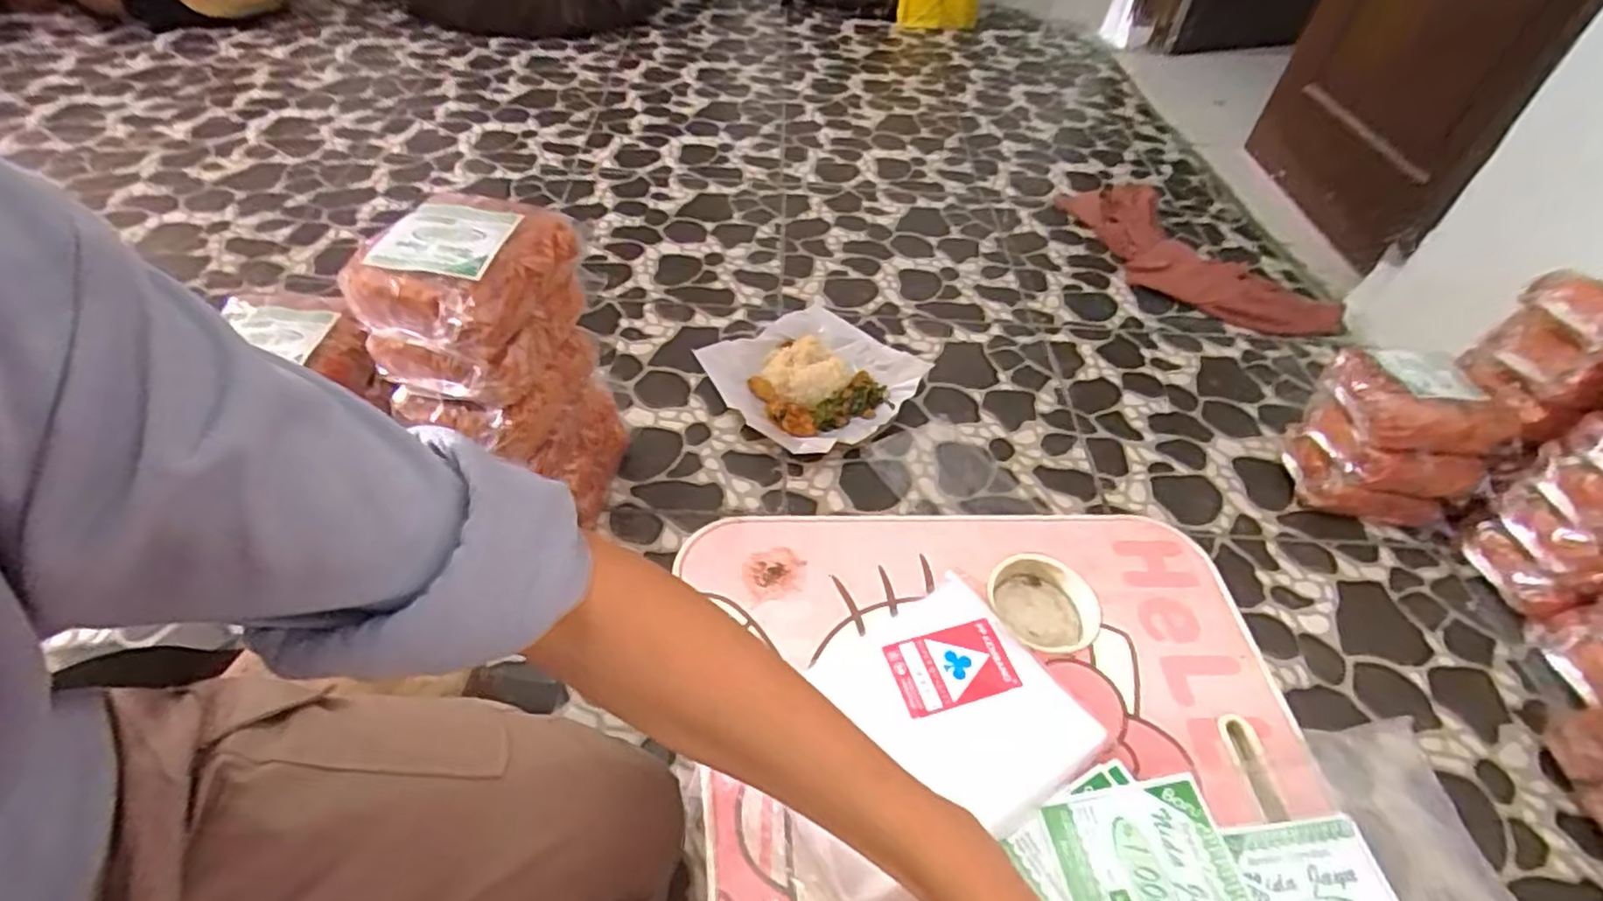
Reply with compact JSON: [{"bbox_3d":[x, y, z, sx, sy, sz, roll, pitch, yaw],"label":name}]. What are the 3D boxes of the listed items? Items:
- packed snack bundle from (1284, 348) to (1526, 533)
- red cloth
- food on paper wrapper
[{"bbox_3d":[0.715,-0.013,0.838,0.165,0.179,0.134,5,48,1],"label":"packed snack bundle"},{"bbox_3d":[0.661,-0.344,1.201,0.234,0.055,0.475,-16,51,-17],"label":"red cloth"},{"bbox_3d":[0.018,-0.111,0.949,0.243,0.045,0.230,-35,59,-29],"label":"food on paper wrapper"}]

